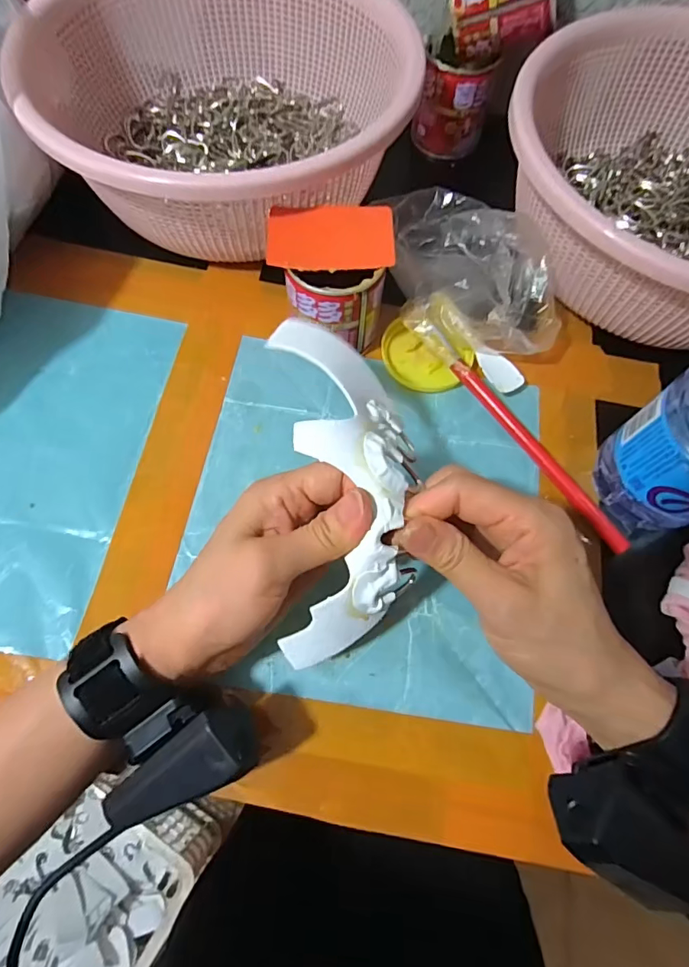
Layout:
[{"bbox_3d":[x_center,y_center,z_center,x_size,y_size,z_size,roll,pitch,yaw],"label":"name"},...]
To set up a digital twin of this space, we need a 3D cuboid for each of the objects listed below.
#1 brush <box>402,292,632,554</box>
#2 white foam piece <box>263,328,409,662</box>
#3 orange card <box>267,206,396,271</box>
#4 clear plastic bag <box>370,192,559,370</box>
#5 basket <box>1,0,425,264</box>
[{"bbox_3d":[0.117,-0.048,0.333,0.032,0.020,0.217,-32,72,-14],"label":"brush"},{"bbox_3d":[-0.001,-0.004,0.241,0.063,0.048,0.181,-1,80,-1],"label":"white foam piece"},{"bbox_3d":[-0.008,-0.157,0.309,0.079,0.008,0.050,-1,74,-5],"label":"orange card"},{"bbox_3d":[0.091,-0.156,0.351,0.103,0.060,0.143,-3,68,-3],"label":"clear plastic bag"},{"bbox_3d":[-0.090,-0.293,0.378,0.266,0.098,0.238,-17,69,-9],"label":"basket"}]

